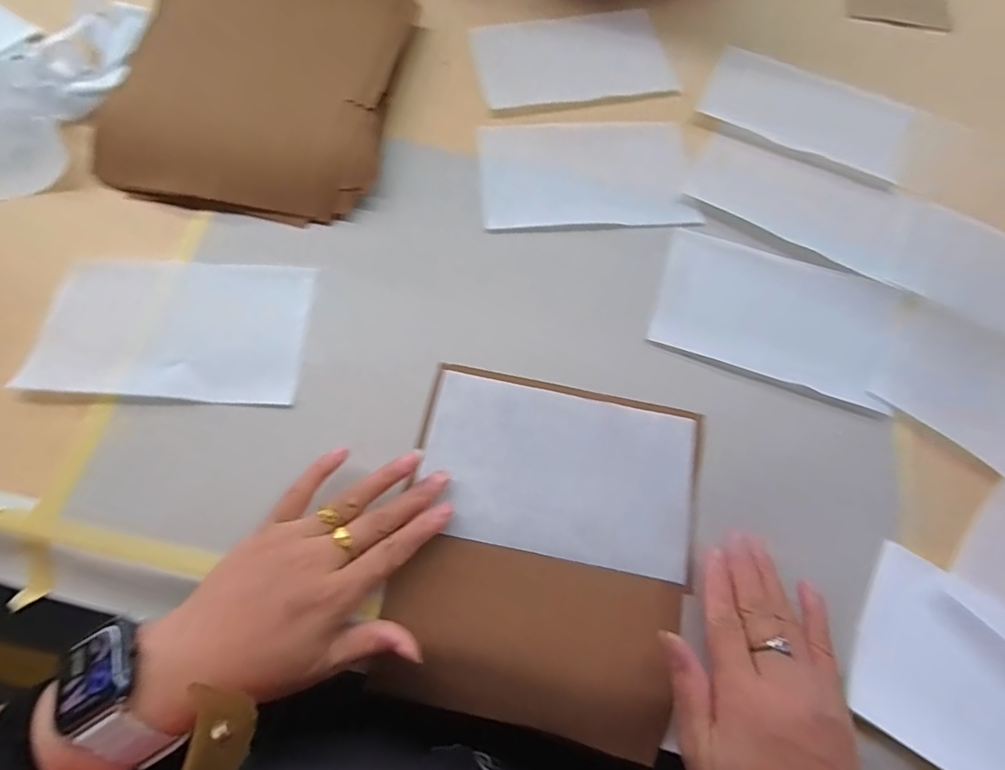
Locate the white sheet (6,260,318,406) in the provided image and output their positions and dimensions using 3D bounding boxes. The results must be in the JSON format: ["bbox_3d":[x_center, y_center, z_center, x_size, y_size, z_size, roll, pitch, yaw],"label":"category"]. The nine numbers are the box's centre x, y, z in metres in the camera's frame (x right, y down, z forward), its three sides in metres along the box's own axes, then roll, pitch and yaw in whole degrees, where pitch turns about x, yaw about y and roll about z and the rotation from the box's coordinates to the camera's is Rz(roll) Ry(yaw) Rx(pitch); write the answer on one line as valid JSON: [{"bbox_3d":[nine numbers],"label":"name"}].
[{"bbox_3d":[-0.232,-0.041,0.368,0.176,0.009,0.107,4,69,-5],"label":"white sheet"}]

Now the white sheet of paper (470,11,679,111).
[{"bbox_3d":[0.065,-0.307,0.484,0.176,0.007,0.099,-11,76,-9],"label":"white sheet of paper"}]

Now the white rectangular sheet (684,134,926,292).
[{"bbox_3d":[0.257,-0.153,0.432,0.187,0.007,0.090,27,72,7],"label":"white rectangular sheet"}]

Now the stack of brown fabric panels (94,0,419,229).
[{"bbox_3d":[-0.198,-0.265,0.424,0.216,0.056,0.257,10,71,1],"label":"stack of brown fabric panels"}]

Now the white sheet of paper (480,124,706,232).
[{"bbox_3d":[0.071,-0.181,0.439,0.172,0.004,0.109,-3,71,-4],"label":"white sheet of paper"}]

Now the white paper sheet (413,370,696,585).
[{"bbox_3d":[0.037,0.057,0.345,0.176,0.006,0.108,11,69,2],"label":"white paper sheet"}]

